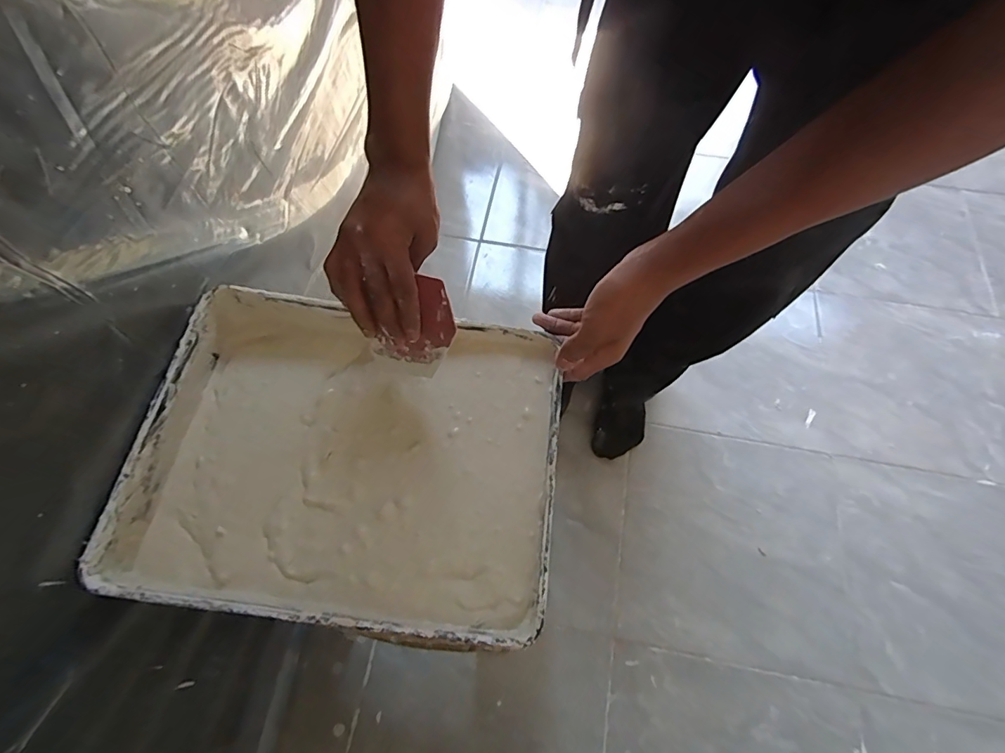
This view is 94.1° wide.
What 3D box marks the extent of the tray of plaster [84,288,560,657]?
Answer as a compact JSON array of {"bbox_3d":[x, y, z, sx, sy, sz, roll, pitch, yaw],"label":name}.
[{"bbox_3d":[-0.131,0.065,0.419,0.349,0.048,0.273,9,66,2],"label":"tray of plaster"}]

